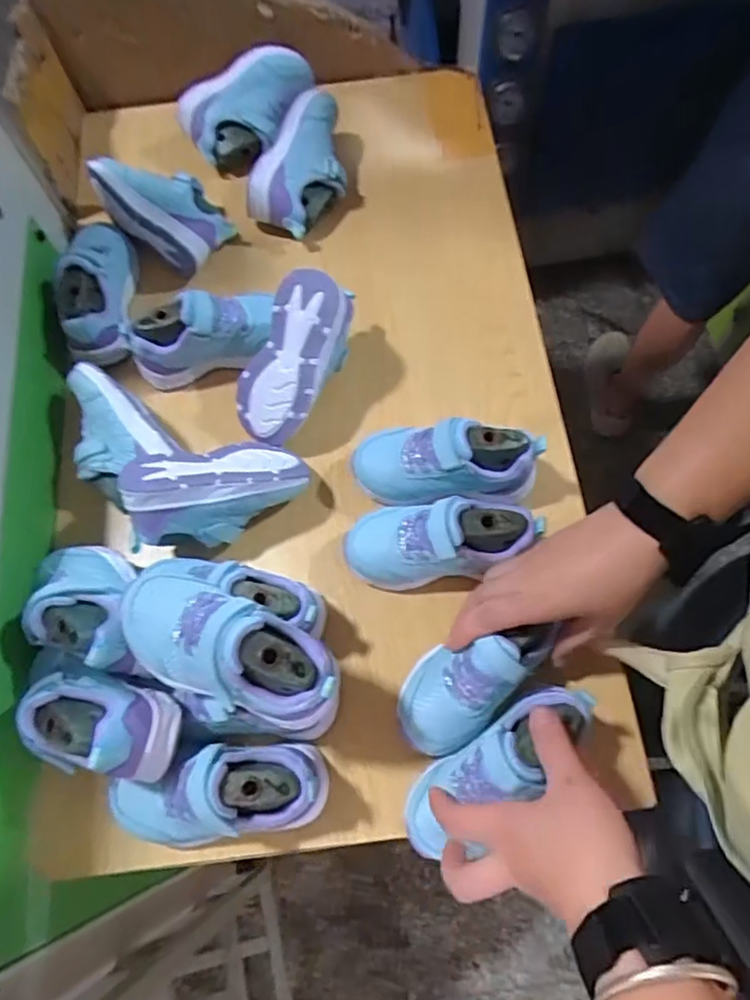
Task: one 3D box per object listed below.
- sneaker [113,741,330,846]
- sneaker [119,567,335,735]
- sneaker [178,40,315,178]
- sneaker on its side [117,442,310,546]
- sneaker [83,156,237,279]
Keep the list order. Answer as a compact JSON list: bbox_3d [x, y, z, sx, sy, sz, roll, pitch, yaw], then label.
[{"bbox_3d":[-0.114,0.206,0.457,0.155,0.067,0.067,-10,69,-2],"label":"sneaker"},{"bbox_3d":[-0.097,0.095,0.417,0.156,0.061,0.067,20,71,10],"label":"sneaker"},{"bbox_3d":[-0.127,-0.422,0.702,0.150,0.070,0.074,-36,72,-11],"label":"sneaker"},{"bbox_3d":[-0.132,-0.004,0.548,0.153,0.069,0.073,-5,36,-23],"label":"sneaker on its side"},{"bbox_3d":[-0.211,-0.297,0.651,0.137,0.064,0.080,41,75,16],"label":"sneaker"}]

